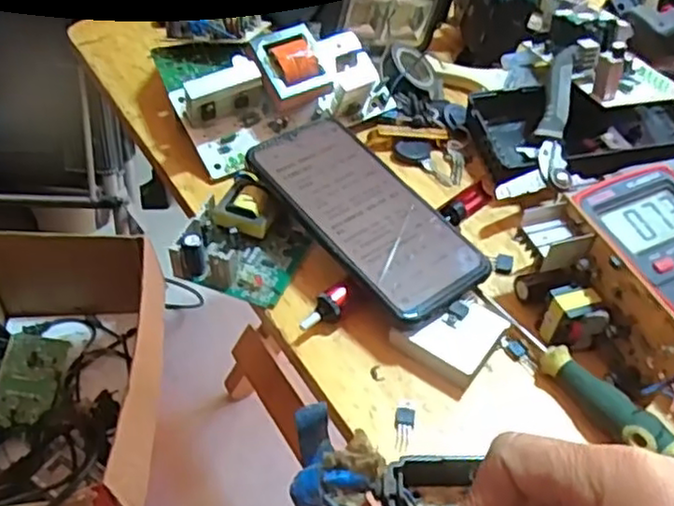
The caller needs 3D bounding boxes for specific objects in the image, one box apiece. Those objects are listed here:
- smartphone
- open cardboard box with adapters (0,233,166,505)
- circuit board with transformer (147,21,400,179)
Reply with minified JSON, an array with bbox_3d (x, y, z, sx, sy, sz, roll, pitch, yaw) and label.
[{"bbox_3d":[0.017,-0.027,0.434,0.074,0.007,0.161,-29,61,-27],"label":"smartphone"},{"bbox_3d":[-0.370,0.174,0.874,0.278,0.181,0.463,-2,47,-5],"label":"open cardboard box with adapters"},{"bbox_3d":[-0.051,-0.142,0.532,0.163,0.059,0.123,-23,52,-23],"label":"circuit board with transformer"}]

